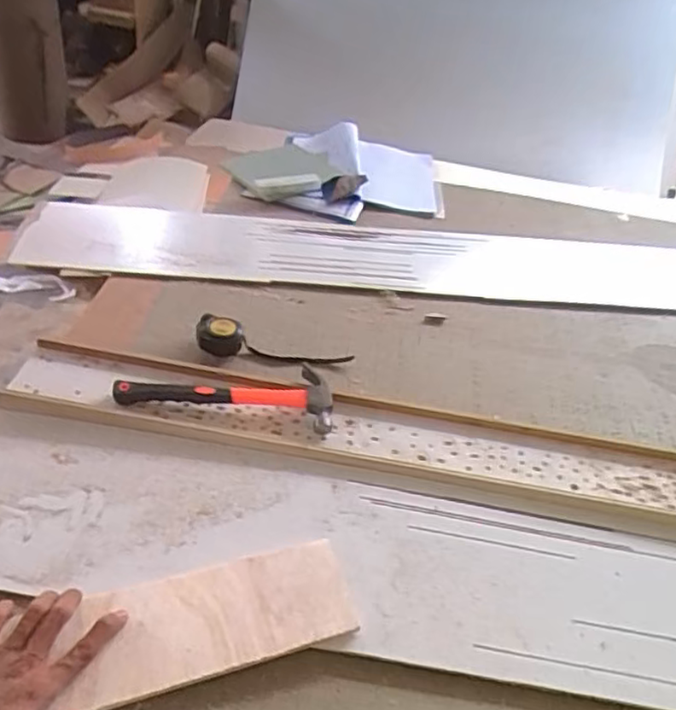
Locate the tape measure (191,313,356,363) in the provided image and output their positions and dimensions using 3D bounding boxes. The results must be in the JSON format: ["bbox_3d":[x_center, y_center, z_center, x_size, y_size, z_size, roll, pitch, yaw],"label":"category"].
[{"bbox_3d":[-0.088,-0.018,0.918,0.220,0.044,0.052,5,40,-3],"label":"tape measure"}]

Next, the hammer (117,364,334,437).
[{"bbox_3d":[-0.139,0.042,0.827,0.264,0.033,0.101,6,40,-1],"label":"hammer"}]

